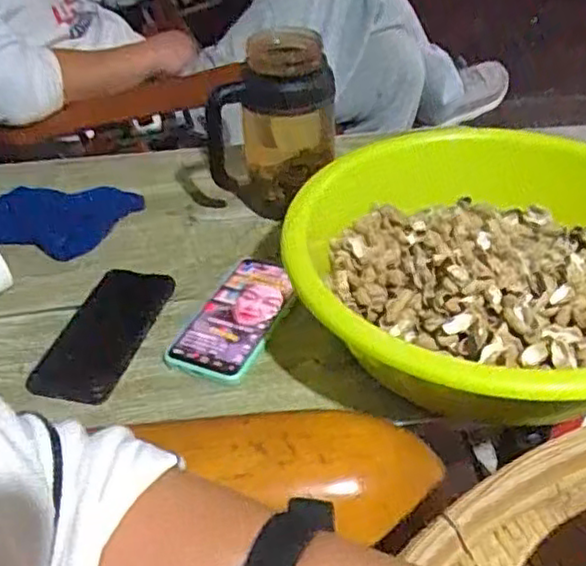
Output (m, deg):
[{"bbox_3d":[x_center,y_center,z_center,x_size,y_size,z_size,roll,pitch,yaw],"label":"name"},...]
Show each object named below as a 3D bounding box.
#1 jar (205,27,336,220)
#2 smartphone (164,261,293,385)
[{"bbox_3d":[-0.025,-0.165,0.745,0.135,0.195,0.097,-6,38,-4],"label":"jar"},{"bbox_3d":[-0.051,0.027,0.628,0.078,0.009,0.154,13,41,18],"label":"smartphone"}]

